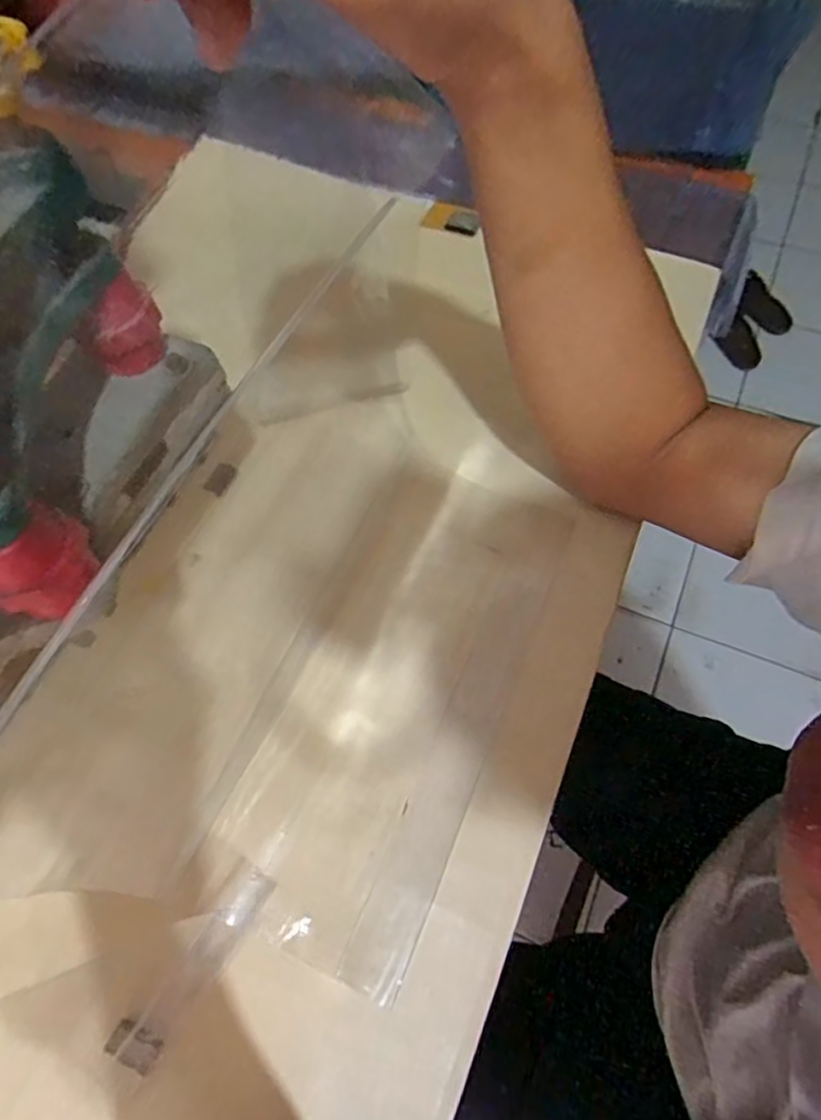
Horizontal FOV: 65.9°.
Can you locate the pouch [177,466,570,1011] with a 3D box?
[{"bbox_3d":[-0.008,0.066,0.352,0.122,0.005,0.273,22,65,11],"label":"pouch"}]

